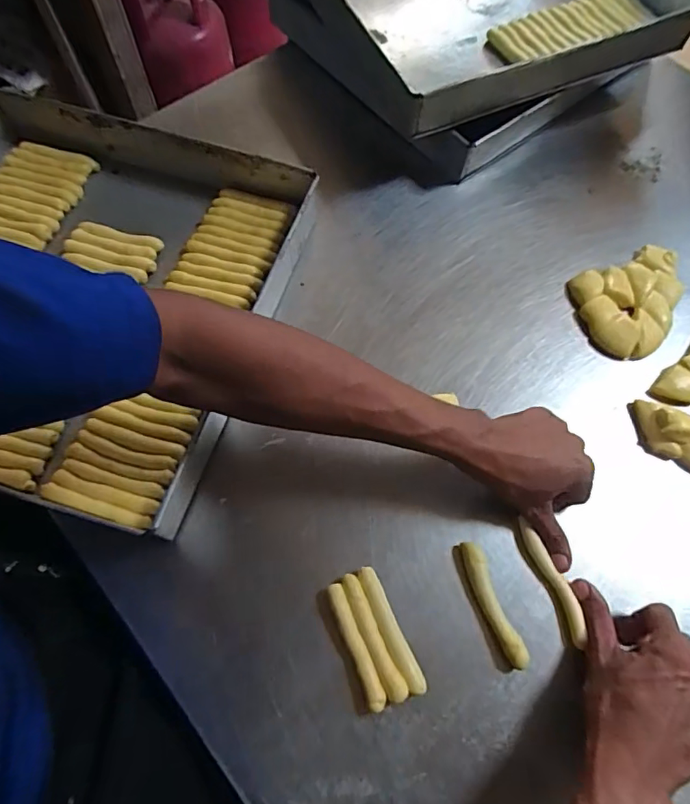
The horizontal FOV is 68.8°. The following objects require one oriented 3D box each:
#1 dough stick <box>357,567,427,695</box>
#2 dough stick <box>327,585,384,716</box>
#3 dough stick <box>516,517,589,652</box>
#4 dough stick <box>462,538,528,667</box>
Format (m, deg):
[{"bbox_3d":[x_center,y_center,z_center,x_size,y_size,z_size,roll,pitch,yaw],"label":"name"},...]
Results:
[{"bbox_3d":[0.037,0.190,0.423,0.017,0.018,0.102,-24,69,-10],"label":"dough stick"},{"bbox_3d":[0.009,0.199,0.415,0.015,0.020,0.097,-21,69,-9],"label":"dough stick"},{"bbox_3d":[0.183,0.155,0.442,0.020,0.009,0.107,-21,71,-9],"label":"dough stick"},{"bbox_3d":[0.125,0.171,0.430,0.018,0.019,0.102,-19,68,-8],"label":"dough stick"}]

